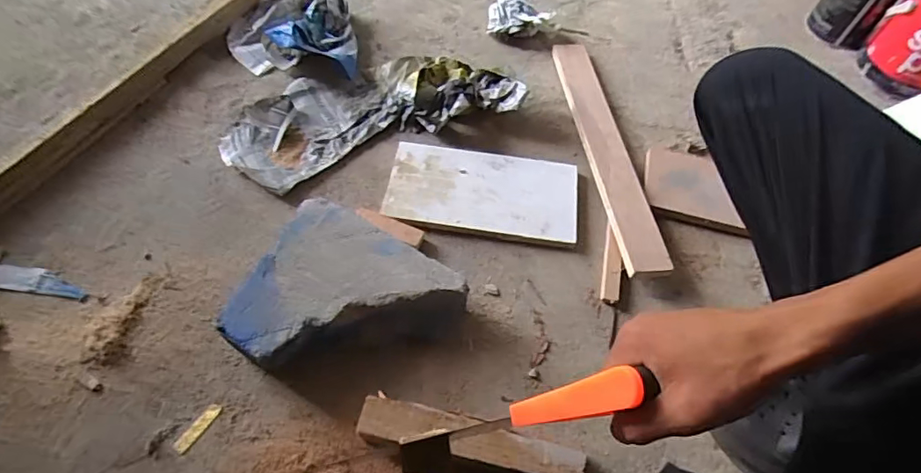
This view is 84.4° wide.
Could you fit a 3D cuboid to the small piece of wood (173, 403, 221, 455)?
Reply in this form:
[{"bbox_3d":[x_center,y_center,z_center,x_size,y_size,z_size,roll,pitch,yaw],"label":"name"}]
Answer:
[{"bbox_3d":[-0.291,0.212,0.563,0.016,0.004,0.057,30,62,14],"label":"small piece of wood"}]

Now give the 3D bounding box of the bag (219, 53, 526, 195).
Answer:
[{"bbox_3d":[-0.145,-0.203,0.783,0.430,0.059,0.191,-20,62,-14],"label":"bag"}]

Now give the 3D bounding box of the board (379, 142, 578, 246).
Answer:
[{"bbox_3d":[0.033,-0.064,0.741,0.268,0.022,0.140,7,59,1],"label":"board"}]

